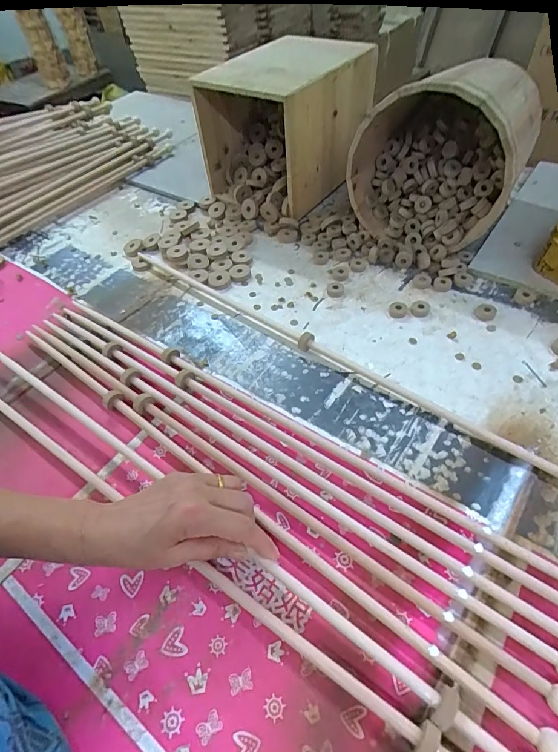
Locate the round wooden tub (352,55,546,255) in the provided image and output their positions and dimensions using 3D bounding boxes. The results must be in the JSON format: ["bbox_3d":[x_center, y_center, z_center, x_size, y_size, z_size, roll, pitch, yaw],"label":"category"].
[{"bbox_3d":[0.247,-0.326,0.601,0.224,0.224,0.202,28,59,25],"label":"round wooden tub"}]

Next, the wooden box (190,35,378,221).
[{"bbox_3d":[0.021,-0.459,0.721,0.203,0.206,0.287,29,60,26],"label":"wooden box"}]

